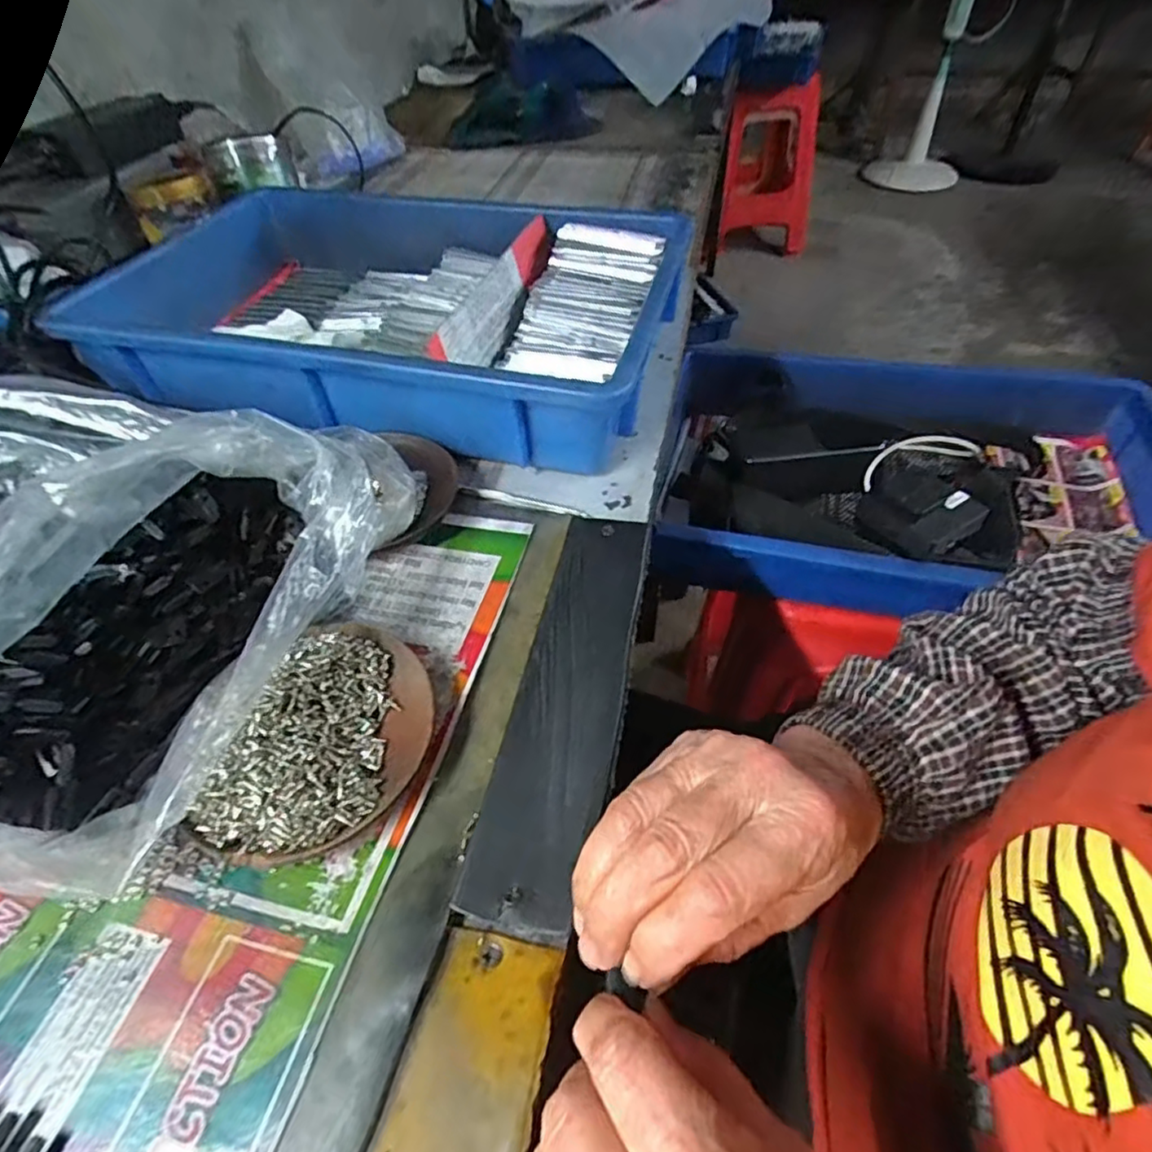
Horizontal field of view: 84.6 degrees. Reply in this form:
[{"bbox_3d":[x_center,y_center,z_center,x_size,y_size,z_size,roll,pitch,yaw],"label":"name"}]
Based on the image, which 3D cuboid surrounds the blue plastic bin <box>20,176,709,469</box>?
[{"bbox_3d":[-0.158,-0.224,0.524,0.457,0.074,0.298,10,49,10],"label":"blue plastic bin"}]

